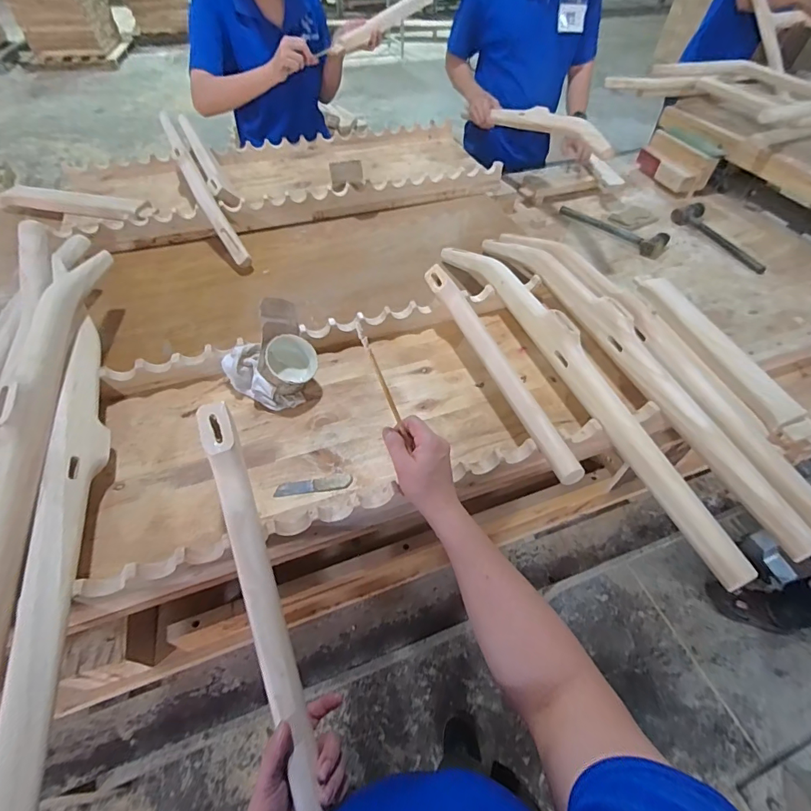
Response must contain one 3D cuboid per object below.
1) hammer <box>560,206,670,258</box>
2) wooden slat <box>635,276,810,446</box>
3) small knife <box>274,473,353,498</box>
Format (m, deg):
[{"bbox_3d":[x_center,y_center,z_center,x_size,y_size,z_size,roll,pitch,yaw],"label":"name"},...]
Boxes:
[{"bbox_3d":[0.623,-0.551,1.307,0.091,0.040,0.338,-37,61,-26],"label":"hammer"},{"bbox_3d":[0.527,-0.099,0.736,0.065,0.029,0.394,-15,53,-12],"label":"wooden slat"},{"bbox_3d":[-0.124,0.108,0.582,0.102,0.004,0.022,-7,54,-7],"label":"small knife"}]

